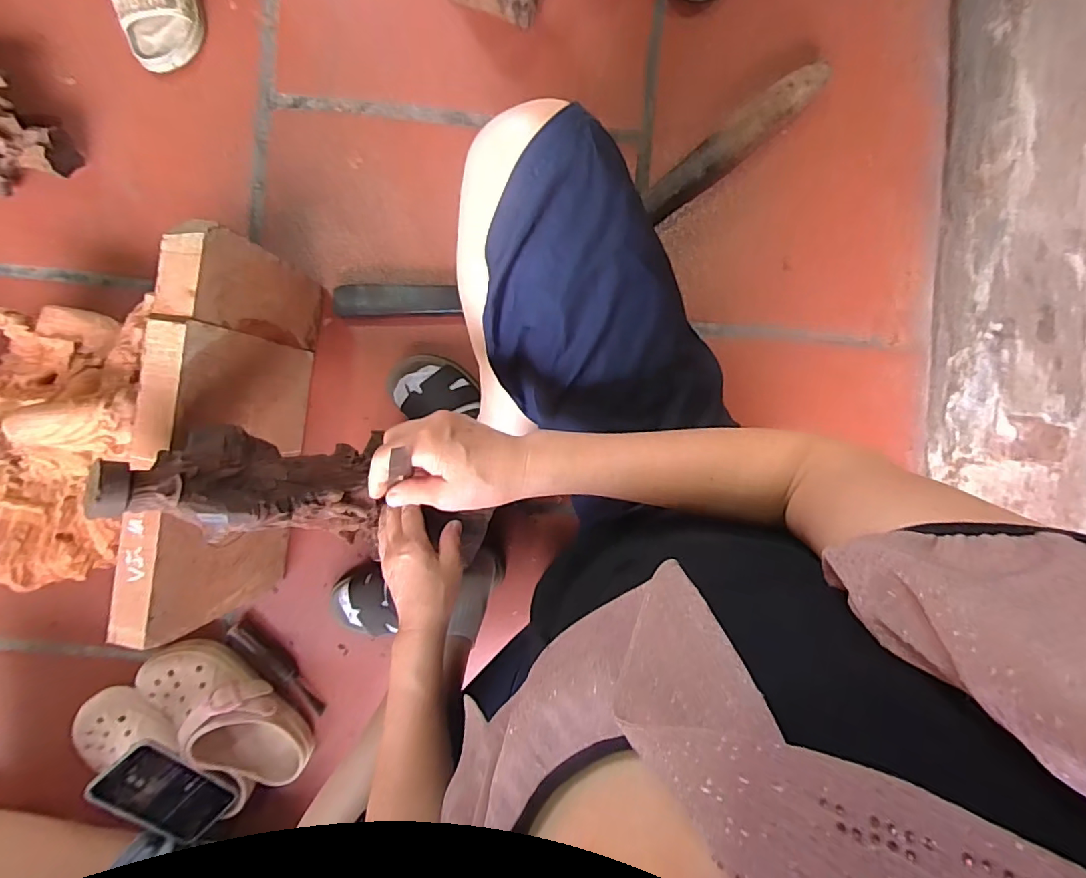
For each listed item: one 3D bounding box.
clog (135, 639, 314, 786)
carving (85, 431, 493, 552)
[{"bbox_3d":[-0.429,0.361,0.675,0.124,0.081,0.210,-33,93,0],"label":"clog"},{"bbox_3d":[-0.286,0.047,0.505,0.236,0.103,0.095,7,97,-42],"label":"carving"}]

